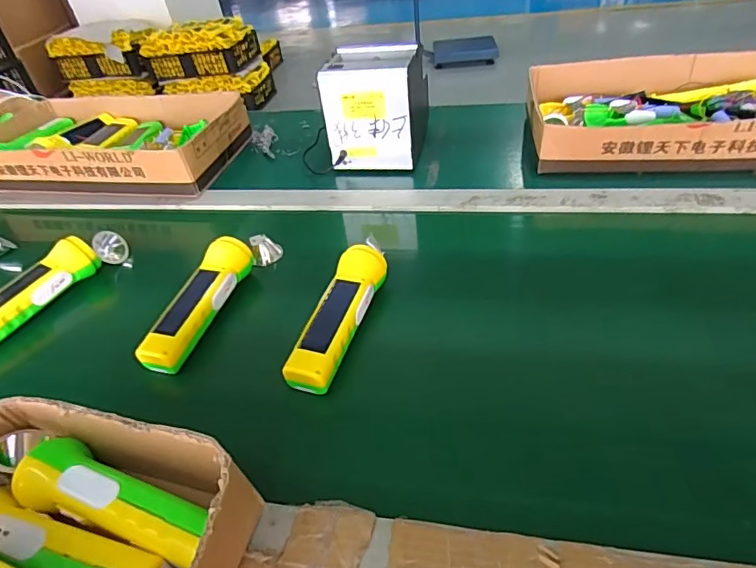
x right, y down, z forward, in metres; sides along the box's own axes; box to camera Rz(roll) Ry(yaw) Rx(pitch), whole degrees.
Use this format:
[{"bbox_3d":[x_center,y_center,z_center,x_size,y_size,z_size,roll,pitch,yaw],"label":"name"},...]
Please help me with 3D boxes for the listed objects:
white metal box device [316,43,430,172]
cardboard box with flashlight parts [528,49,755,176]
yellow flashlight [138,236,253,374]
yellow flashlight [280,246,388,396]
[{"bbox_3d":[0.000,-0.263,0.726,0.128,0.133,0.141,4,42,15],"label":"white metal box device"},{"bbox_3d":[0.433,-0.243,0.687,0.411,0.074,0.217,2,42,12],"label":"cardboard box with flashlight parts"},{"bbox_3d":[-0.190,0.012,0.530,0.049,0.047,0.191,7,43,18],"label":"yellow flashlight"},{"bbox_3d":[-0.037,0.035,0.489,0.051,0.054,0.166,8,43,19],"label":"yellow flashlight"}]

